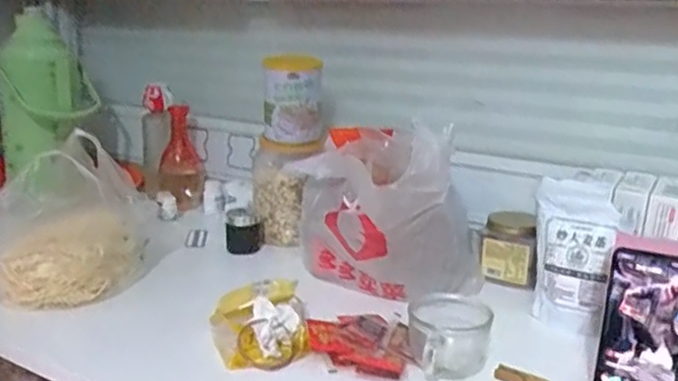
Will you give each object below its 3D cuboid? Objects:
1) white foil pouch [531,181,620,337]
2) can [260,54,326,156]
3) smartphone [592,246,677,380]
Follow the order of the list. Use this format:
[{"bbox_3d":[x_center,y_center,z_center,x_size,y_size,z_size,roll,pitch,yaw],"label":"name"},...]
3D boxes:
[{"bbox_3d":[0.305,0.090,0.832,0.095,0.185,0.059,6,15,15],"label":"white foil pouch"},{"bbox_3d":[-0.078,-0.142,1.067,0.094,0.157,0.088,2,14,0],"label":"can"},{"bbox_3d":[0.312,0.146,0.650,0.077,0.166,0.010,9,4,23],"label":"smartphone"}]

